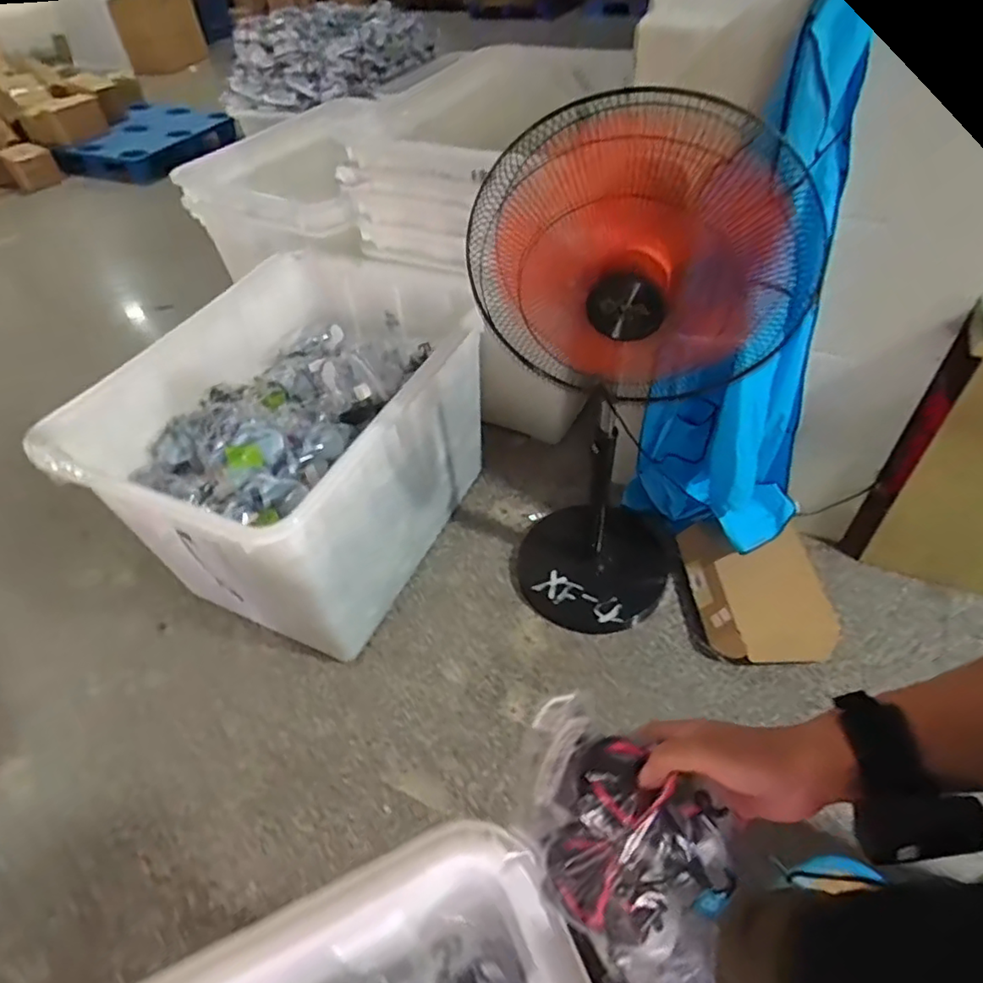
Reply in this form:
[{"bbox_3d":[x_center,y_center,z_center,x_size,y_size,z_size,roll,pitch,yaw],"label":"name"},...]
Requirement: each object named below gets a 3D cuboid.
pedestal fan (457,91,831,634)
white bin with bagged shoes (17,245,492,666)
[{"bbox_3d":[0.298,-0.153,1.320,0.482,1.255,0.526,18,51,20],"label":"pedestal fan"},{"bbox_3d":[-0.503,-0.126,1.725,0.853,0.641,0.981,18,51,20],"label":"white bin with bagged shoes"}]

